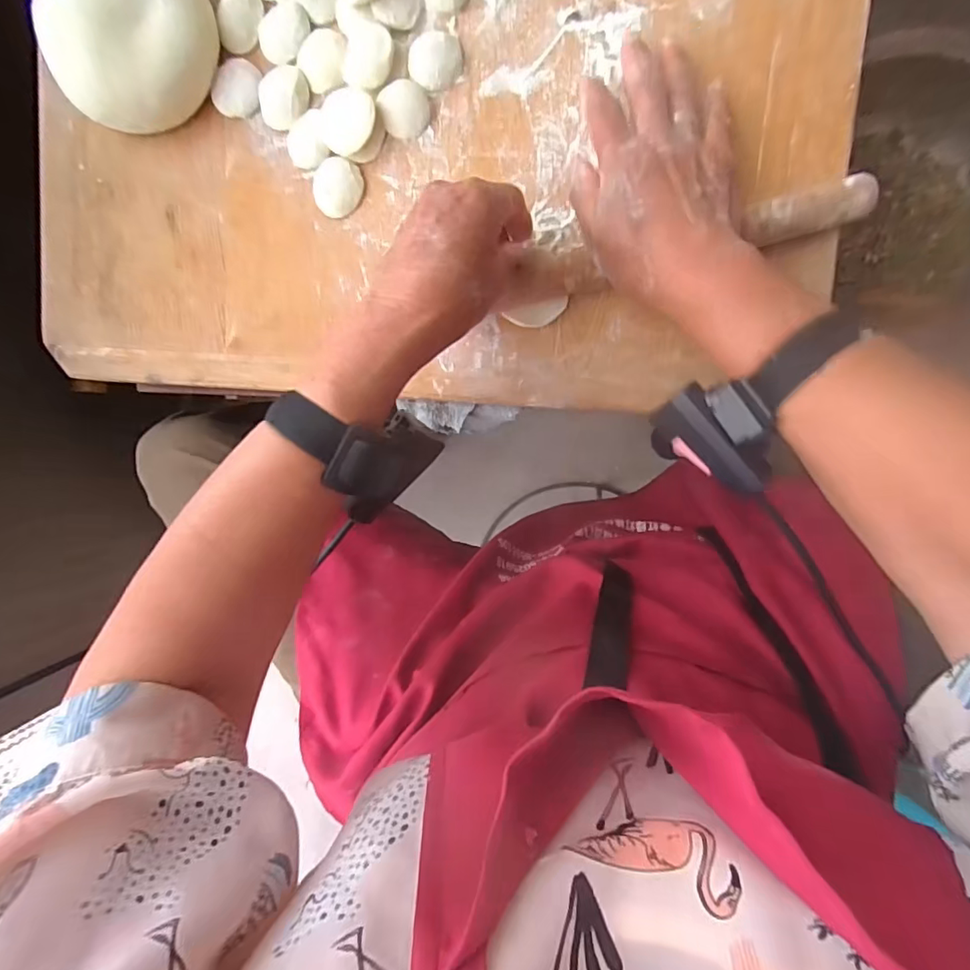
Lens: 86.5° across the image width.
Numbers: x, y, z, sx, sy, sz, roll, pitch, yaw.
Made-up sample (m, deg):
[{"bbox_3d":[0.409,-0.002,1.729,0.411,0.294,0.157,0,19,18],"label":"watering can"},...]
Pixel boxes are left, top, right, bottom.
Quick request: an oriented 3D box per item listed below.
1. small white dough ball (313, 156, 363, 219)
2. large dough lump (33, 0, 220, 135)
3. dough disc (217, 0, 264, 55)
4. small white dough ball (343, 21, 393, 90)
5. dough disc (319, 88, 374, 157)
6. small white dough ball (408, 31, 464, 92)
[{"bbox_3d":[-0.110,-0.221,0.383,0.037,0.005,0.039,1,95,8],"label":"small white dough ball"},{"bbox_3d":[-0.257,-0.321,0.371,0.103,0.054,0.115,28,98,5],"label":"large dough lump"},{"bbox_3d":[-0.181,-0.347,0.383,0.032,0.009,0.048,1,95,8],"label":"dough disc"},{"bbox_3d":[-0.083,-0.303,0.364,0.037,0.010,0.040,1,95,8],"label":"small white dough ball"},{"bbox_3d":[-0.100,-0.264,0.374,0.040,0.004,0.044,1,95,8],"label":"dough disc"},{"bbox_3d":[-0.035,-0.298,0.363,0.037,0.009,0.033,6,96,8],"label":"small white dough ball"}]

